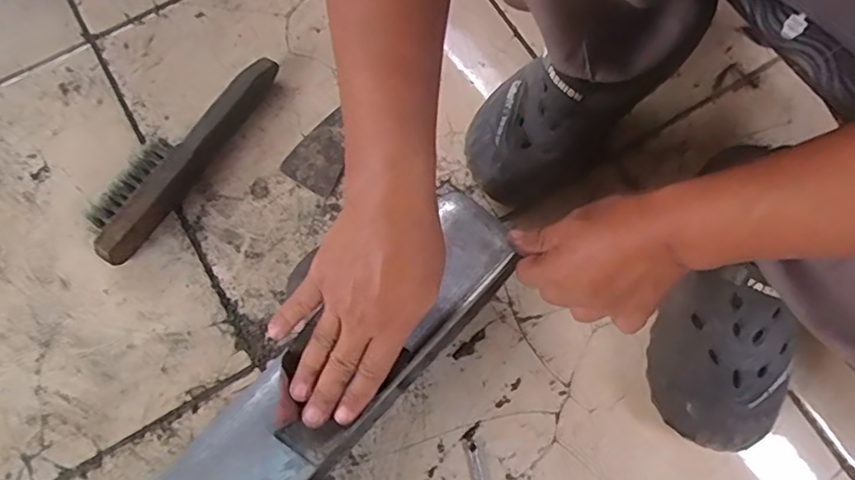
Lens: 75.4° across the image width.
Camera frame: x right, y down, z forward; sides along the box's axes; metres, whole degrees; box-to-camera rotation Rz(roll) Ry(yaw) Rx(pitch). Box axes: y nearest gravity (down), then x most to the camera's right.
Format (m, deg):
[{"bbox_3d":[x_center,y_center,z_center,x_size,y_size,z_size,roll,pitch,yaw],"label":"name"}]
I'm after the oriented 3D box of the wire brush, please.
[{"bbox_3d":[-0.239,-0.089,0.547,0.051,0.039,0.245,35,77,9],"label":"wire brush"}]

